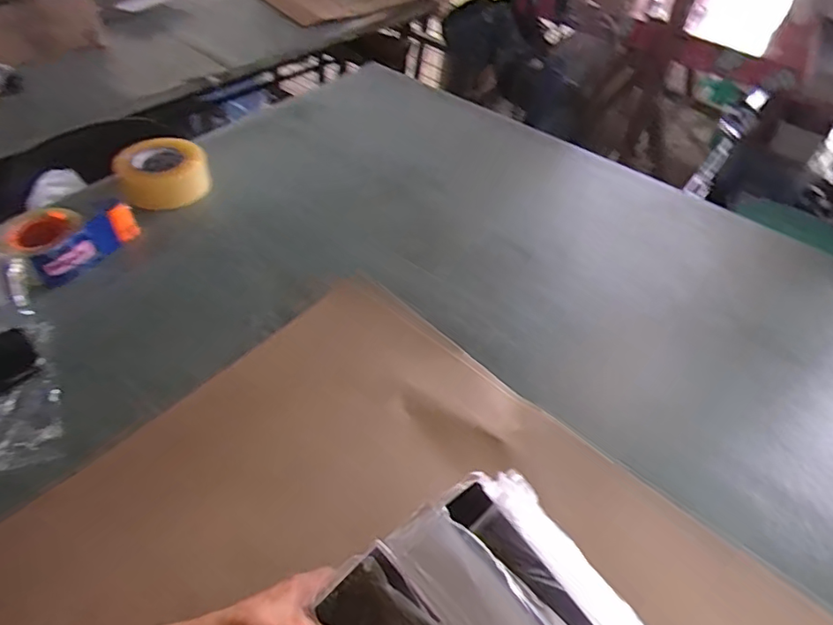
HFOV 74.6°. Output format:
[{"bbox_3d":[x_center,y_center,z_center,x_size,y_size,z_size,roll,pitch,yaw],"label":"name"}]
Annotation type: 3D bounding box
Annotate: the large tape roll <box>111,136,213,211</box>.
[{"bbox_3d":[-0.434,-0.239,0.947,0.147,0.062,0.150,2,47,-3],"label":"large tape roll"}]

